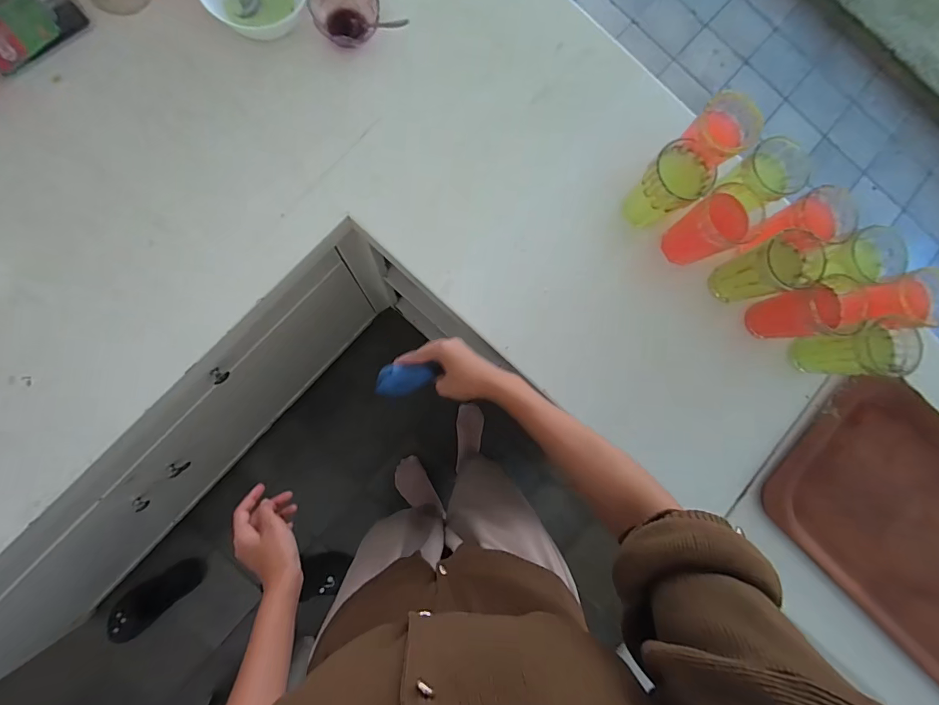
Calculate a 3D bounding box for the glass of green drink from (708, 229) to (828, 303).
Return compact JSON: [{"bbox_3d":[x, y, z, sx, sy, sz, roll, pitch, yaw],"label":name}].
[{"bbox_3d":[0.414,-0.115,0.594,0.083,0.121,0.072,-7,86,-7],"label":"glass of green drink"}]

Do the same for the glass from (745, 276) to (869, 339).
[{"bbox_3d":[0.469,-0.057,0.599,0.088,0.119,0.074,-3,85,-6],"label":"glass"}]

